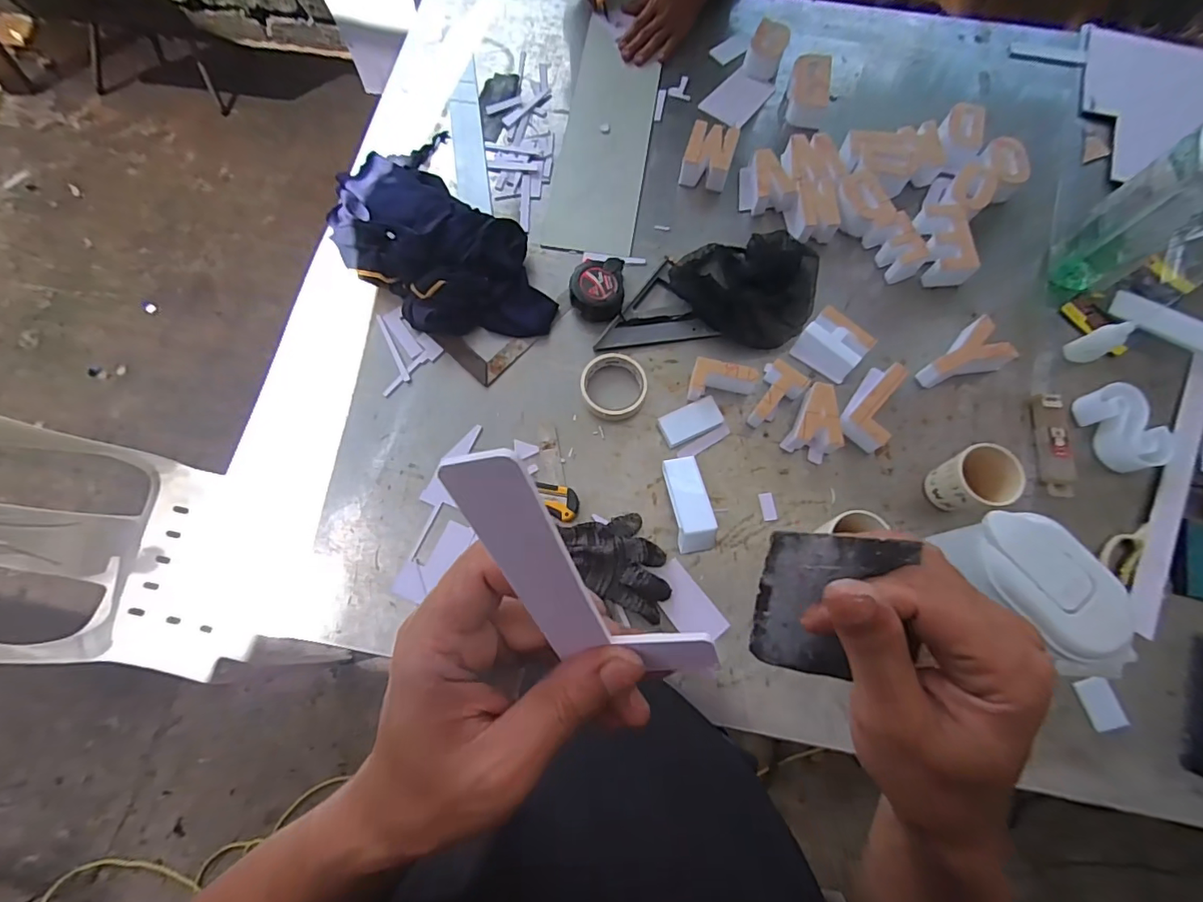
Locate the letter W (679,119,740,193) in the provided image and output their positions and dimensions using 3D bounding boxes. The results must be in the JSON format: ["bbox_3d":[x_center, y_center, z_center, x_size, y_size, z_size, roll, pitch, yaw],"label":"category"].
[{"bbox_3d":[0.170,-0.465,0.813,0.076,0.044,0.088,17,76,5],"label":"letter W"}]

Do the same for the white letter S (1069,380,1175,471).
[{"bbox_3d":[0.688,-0.032,0.671,0.067,0.035,0.115,-22,76,-5],"label":"white letter S"}]

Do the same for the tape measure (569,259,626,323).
[{"bbox_3d":[-0.006,-0.234,0.746,0.078,0.046,0.093,-1,75,1],"label":"tape measure"}]

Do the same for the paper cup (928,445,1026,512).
[{"bbox_3d":[0.454,0.039,0.637,0.069,0.097,0.071,0,75,1],"label":"paper cup"}]

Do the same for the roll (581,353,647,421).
[{"bbox_3d":[0.017,-0.088,0.701,0.089,0.022,0.089,0,72,0],"label":"roll"}]

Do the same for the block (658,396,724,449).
[{"bbox_3d":[0.122,-0.039,0.697,0.082,0.017,0.043,-24,74,-8],"label":"block"}]

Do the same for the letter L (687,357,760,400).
[{"bbox_3d":[0.165,-0.092,0.695,0.087,0.049,0.049,8,75,3],"label":"letter L"}]

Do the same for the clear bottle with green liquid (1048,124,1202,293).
[{"bbox_3d":[0.704,-0.310,0.643,0.077,0.281,0.093,-37,77,-8],"label":"clear bottle with green liquid"}]

